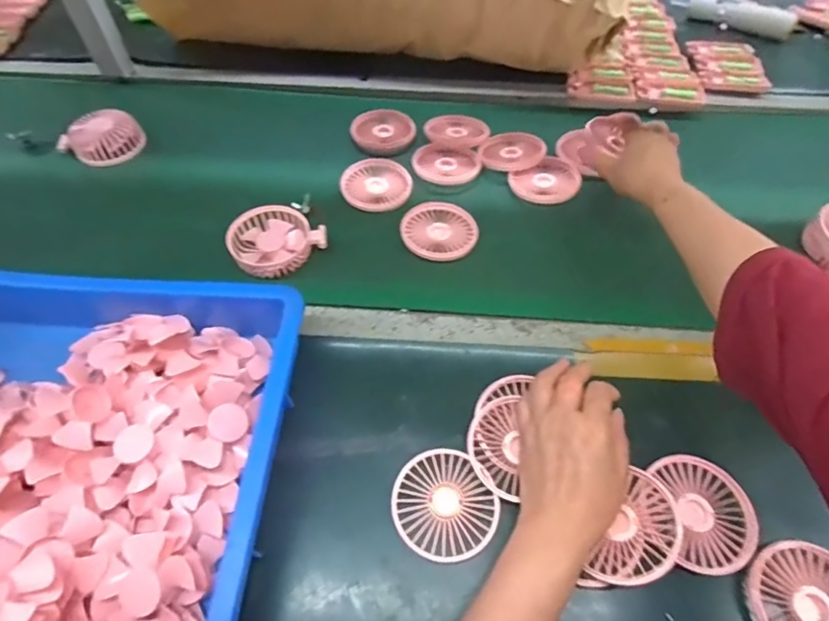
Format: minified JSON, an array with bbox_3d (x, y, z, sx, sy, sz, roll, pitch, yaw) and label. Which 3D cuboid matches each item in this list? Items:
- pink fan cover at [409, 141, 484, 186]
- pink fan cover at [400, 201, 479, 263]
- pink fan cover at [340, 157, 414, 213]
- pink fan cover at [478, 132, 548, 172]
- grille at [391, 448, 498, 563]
[{"bbox_3d":[0.043,-0.197,0.659,0.089,0.014,0.077,-7,55,-5],"label":"pink fan cover"},{"bbox_3d":[0.030,-0.096,0.586,0.089,0.009,0.087,10,55,7],"label":"pink fan cover"},{"bbox_3d":[-0.050,-0.164,0.638,0.088,0.018,0.080,-14,56,-10],"label":"pink fan cover"},{"bbox_3d":[0.131,-0.221,0.667,0.084,0.013,0.078,-14,56,-10],"label":"pink fan cover"},{"bbox_3d":[0.023,0.163,0.409,0.077,0.017,0.086,-29,59,-19],"label":"grille"}]

